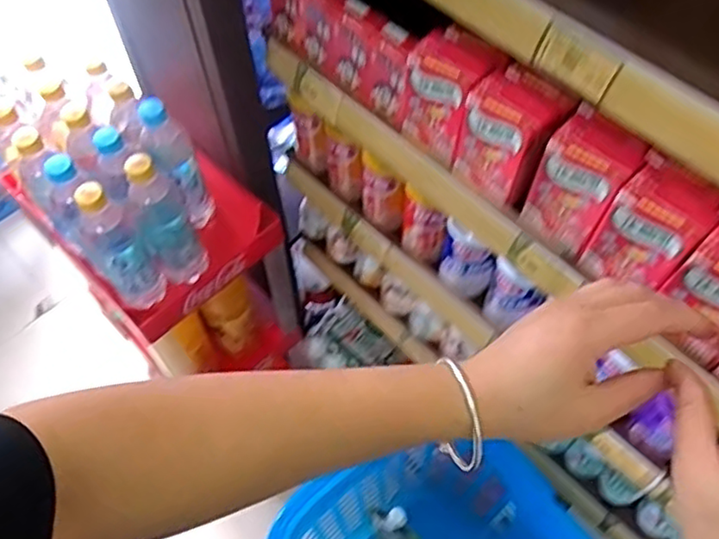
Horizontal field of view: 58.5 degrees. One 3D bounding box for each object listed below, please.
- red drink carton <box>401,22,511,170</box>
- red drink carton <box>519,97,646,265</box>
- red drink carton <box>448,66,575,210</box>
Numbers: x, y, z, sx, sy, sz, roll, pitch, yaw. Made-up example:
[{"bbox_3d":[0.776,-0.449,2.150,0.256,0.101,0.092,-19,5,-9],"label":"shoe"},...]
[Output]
[{"bbox_3d":[0.085,-0.156,0.592,0.059,0.111,0.072,-38,65,-18],"label":"red drink carton"},{"bbox_3d":[0.183,-0.070,0.537,0.070,0.107,0.061,32,66,19],"label":"red drink carton"},{"bbox_3d":[0.132,-0.115,0.561,0.060,0.100,0.075,-39,66,-19],"label":"red drink carton"}]

